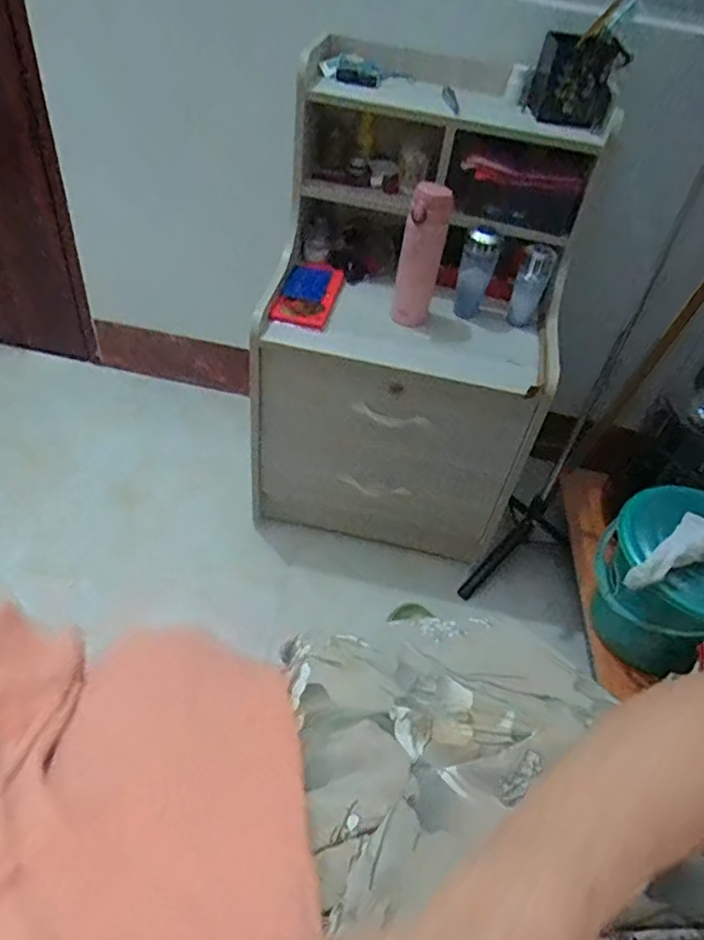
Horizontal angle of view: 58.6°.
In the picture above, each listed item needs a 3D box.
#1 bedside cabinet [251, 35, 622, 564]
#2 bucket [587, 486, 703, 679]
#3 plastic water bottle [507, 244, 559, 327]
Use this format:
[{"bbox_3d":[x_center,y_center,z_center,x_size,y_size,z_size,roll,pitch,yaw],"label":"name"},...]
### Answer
[{"bbox_3d":[0.099,-0.231,1.135,0.485,0.731,0.347,13,46,3],"label":"bedside cabinet"},{"bbox_3d":[0.511,0.173,0.989,0.274,0.250,0.248,-33,59,-33],"label":"bucket"},{"bbox_3d":[0.302,-0.308,1.056,0.052,0.140,0.049,23,47,12],"label":"plastic water bottle"}]

